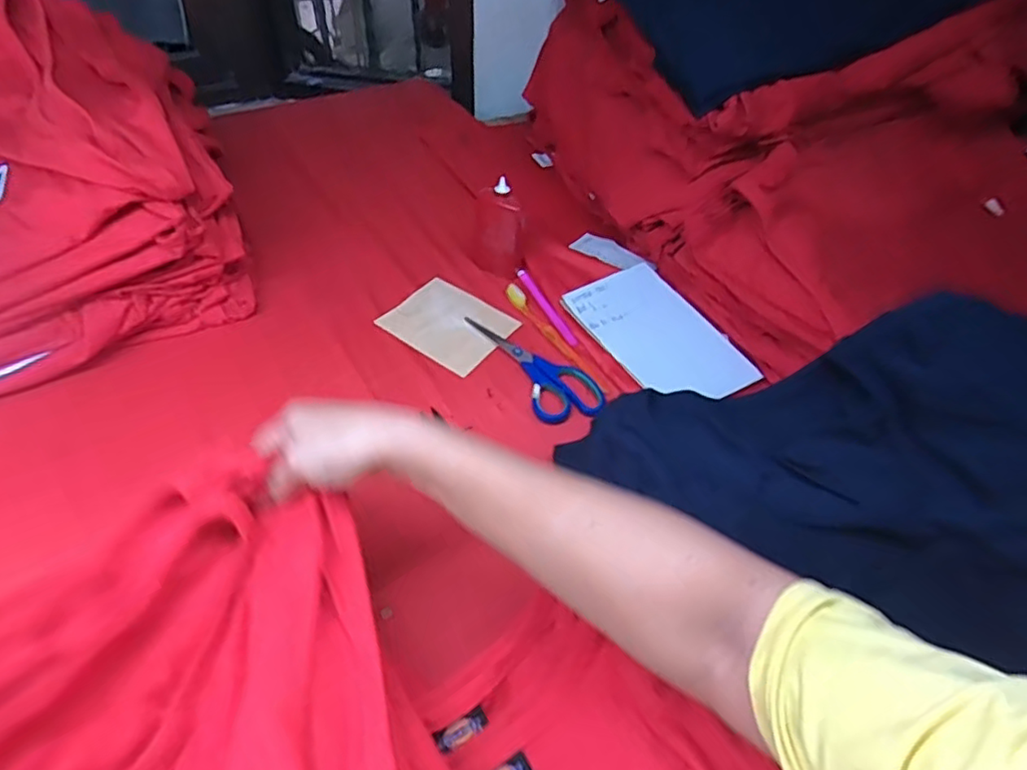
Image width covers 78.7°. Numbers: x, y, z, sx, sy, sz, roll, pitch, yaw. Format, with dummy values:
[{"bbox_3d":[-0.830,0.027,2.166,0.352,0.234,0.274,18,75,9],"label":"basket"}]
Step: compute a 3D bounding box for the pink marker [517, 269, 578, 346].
[{"bbox_3d":[0.038,-0.092,0.717,0.013,0.012,0.136,-17,47,-19],"label":"pink marker"}]

